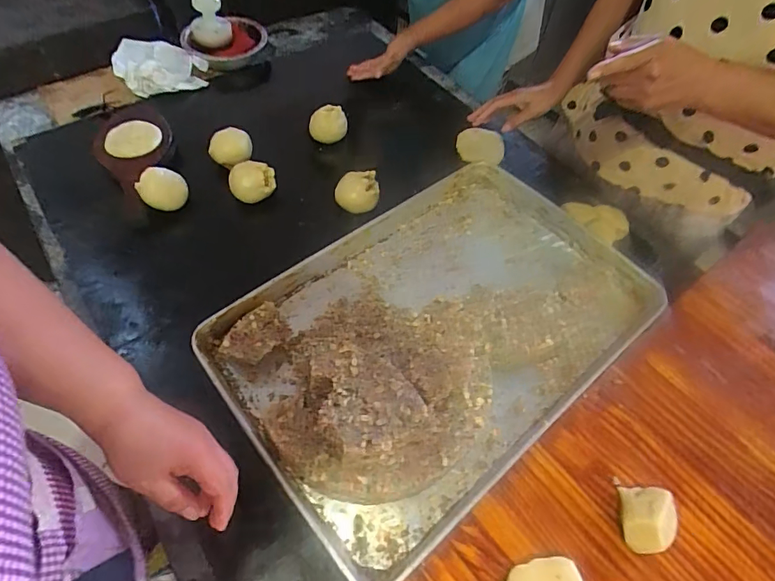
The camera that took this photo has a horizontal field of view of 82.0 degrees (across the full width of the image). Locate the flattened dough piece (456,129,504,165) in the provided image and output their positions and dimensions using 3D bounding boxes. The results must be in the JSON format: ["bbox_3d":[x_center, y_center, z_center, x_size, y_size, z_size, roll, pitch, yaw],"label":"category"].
[{"bbox_3d":[0.200,-0.309,0.955,0.101,0.073,0.022,8,57,2],"label":"flattened dough piece"}]

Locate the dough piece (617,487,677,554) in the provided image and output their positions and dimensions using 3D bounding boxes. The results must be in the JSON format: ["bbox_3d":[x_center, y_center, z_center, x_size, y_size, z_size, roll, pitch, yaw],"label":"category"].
[{"bbox_3d":[0.290,0.255,0.500,0.051,0.046,0.066,17,56,7],"label":"dough piece"}]

